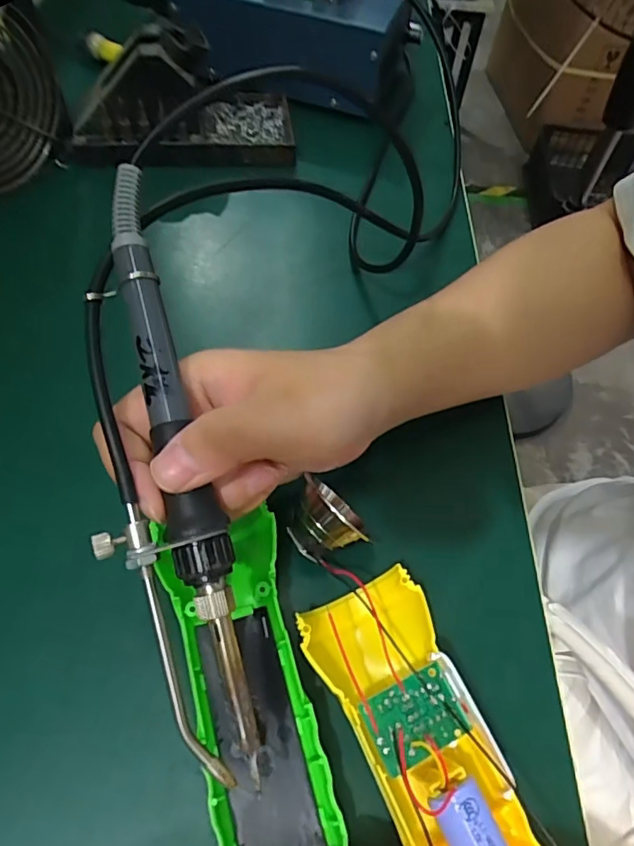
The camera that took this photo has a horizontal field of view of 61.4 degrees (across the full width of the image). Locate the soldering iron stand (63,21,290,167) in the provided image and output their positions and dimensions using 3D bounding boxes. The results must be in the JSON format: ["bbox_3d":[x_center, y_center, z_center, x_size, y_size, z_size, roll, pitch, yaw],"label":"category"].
[{"bbox_3d":[-0.099,-0.245,0.395,0.163,0.071,0.081,-5,58,-7],"label":"soldering iron stand"}]

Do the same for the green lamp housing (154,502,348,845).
[{"bbox_3d":[-0.027,0.112,0.203,0.053,0.022,0.154,-9,61,-10],"label":"green lamp housing"}]

